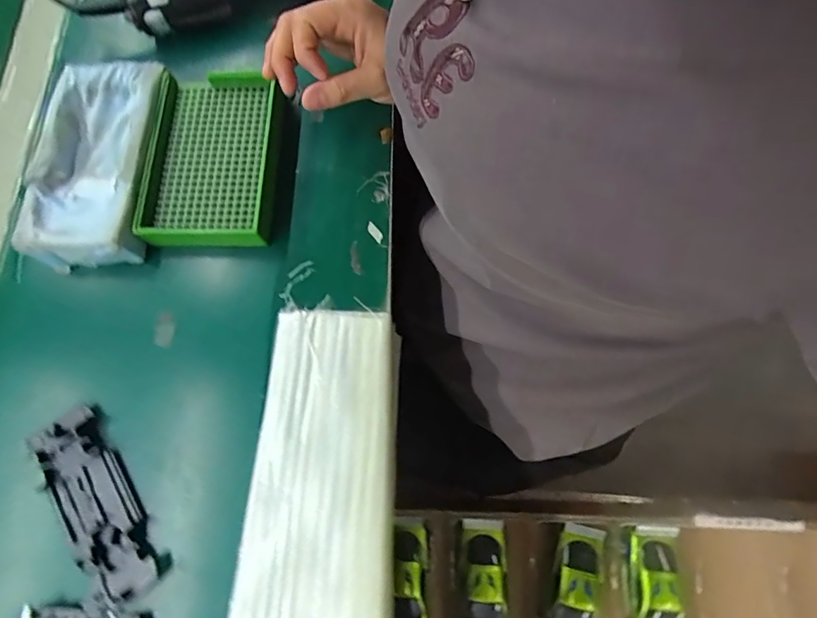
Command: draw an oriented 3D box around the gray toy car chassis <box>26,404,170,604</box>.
[{"bbox_3d":[-0.201,0.125,0.291,0.045,0.017,0.125,-31,75,-5],"label":"gray toy car chassis"}]

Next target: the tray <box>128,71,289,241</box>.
[{"bbox_3d":[-0.145,-0.119,0.343,0.096,0.020,0.145,-1,74,3],"label":"tray"}]

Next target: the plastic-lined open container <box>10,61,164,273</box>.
[{"bbox_3d":[-0.240,-0.114,0.341,0.091,0.028,0.158,-2,74,3],"label":"plastic-lined open container"}]

